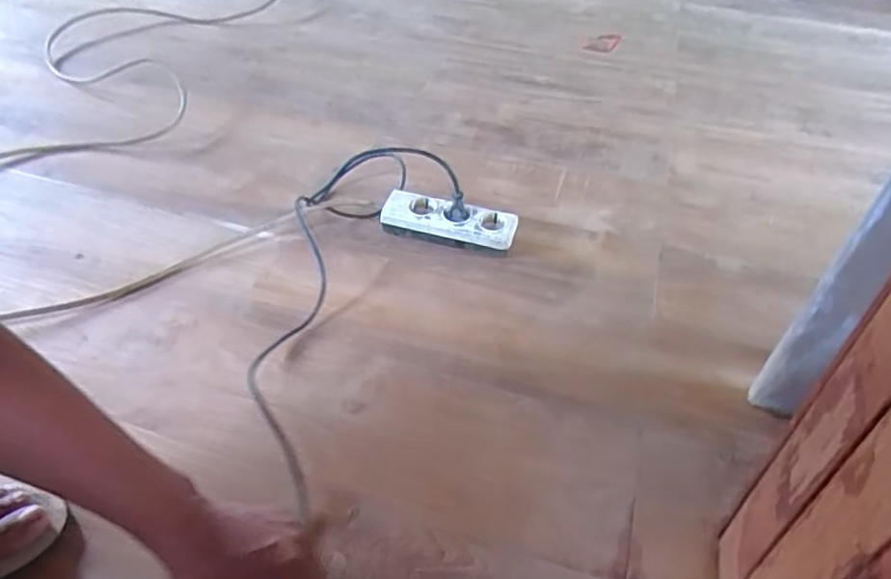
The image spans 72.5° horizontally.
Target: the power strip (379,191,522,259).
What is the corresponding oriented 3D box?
[{"bbox_3d":[0.005,-0.097,0.888,0.192,0.052,0.056,14,43,14],"label":"power strip"}]

